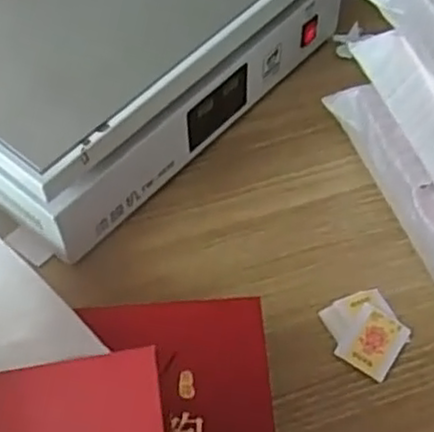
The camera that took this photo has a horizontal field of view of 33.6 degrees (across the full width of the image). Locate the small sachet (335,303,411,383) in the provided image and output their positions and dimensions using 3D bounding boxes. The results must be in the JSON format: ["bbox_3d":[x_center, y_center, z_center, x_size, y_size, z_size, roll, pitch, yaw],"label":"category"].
[{"bbox_3d":[0.138,0.110,0.631,0.046,0.004,0.059,30,61,20],"label":"small sachet"}]

